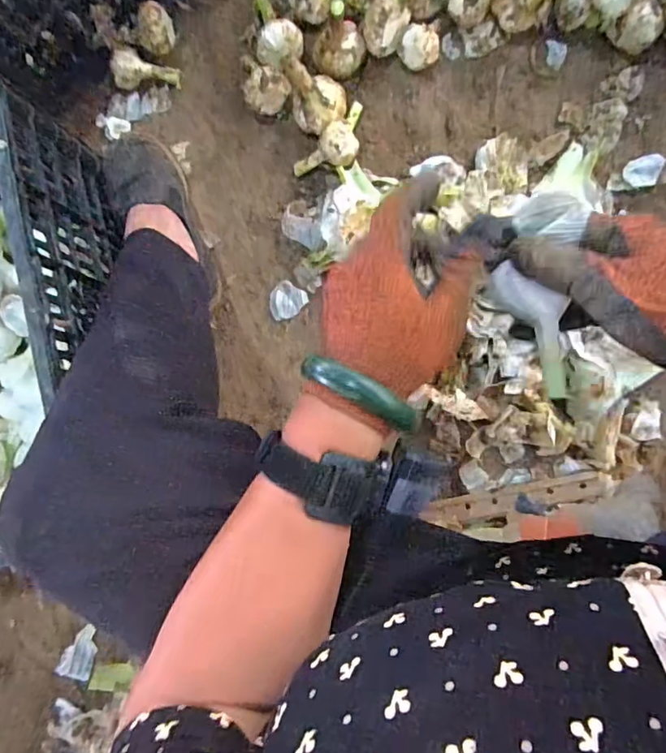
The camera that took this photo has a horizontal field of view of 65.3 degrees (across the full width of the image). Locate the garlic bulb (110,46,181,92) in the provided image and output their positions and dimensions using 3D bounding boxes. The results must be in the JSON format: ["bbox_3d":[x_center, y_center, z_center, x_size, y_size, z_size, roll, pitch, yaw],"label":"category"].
[{"bbox_3d":[-0.232,-0.381,0.647,0.080,0.034,0.035,1,89,-13],"label":"garlic bulb"}]

